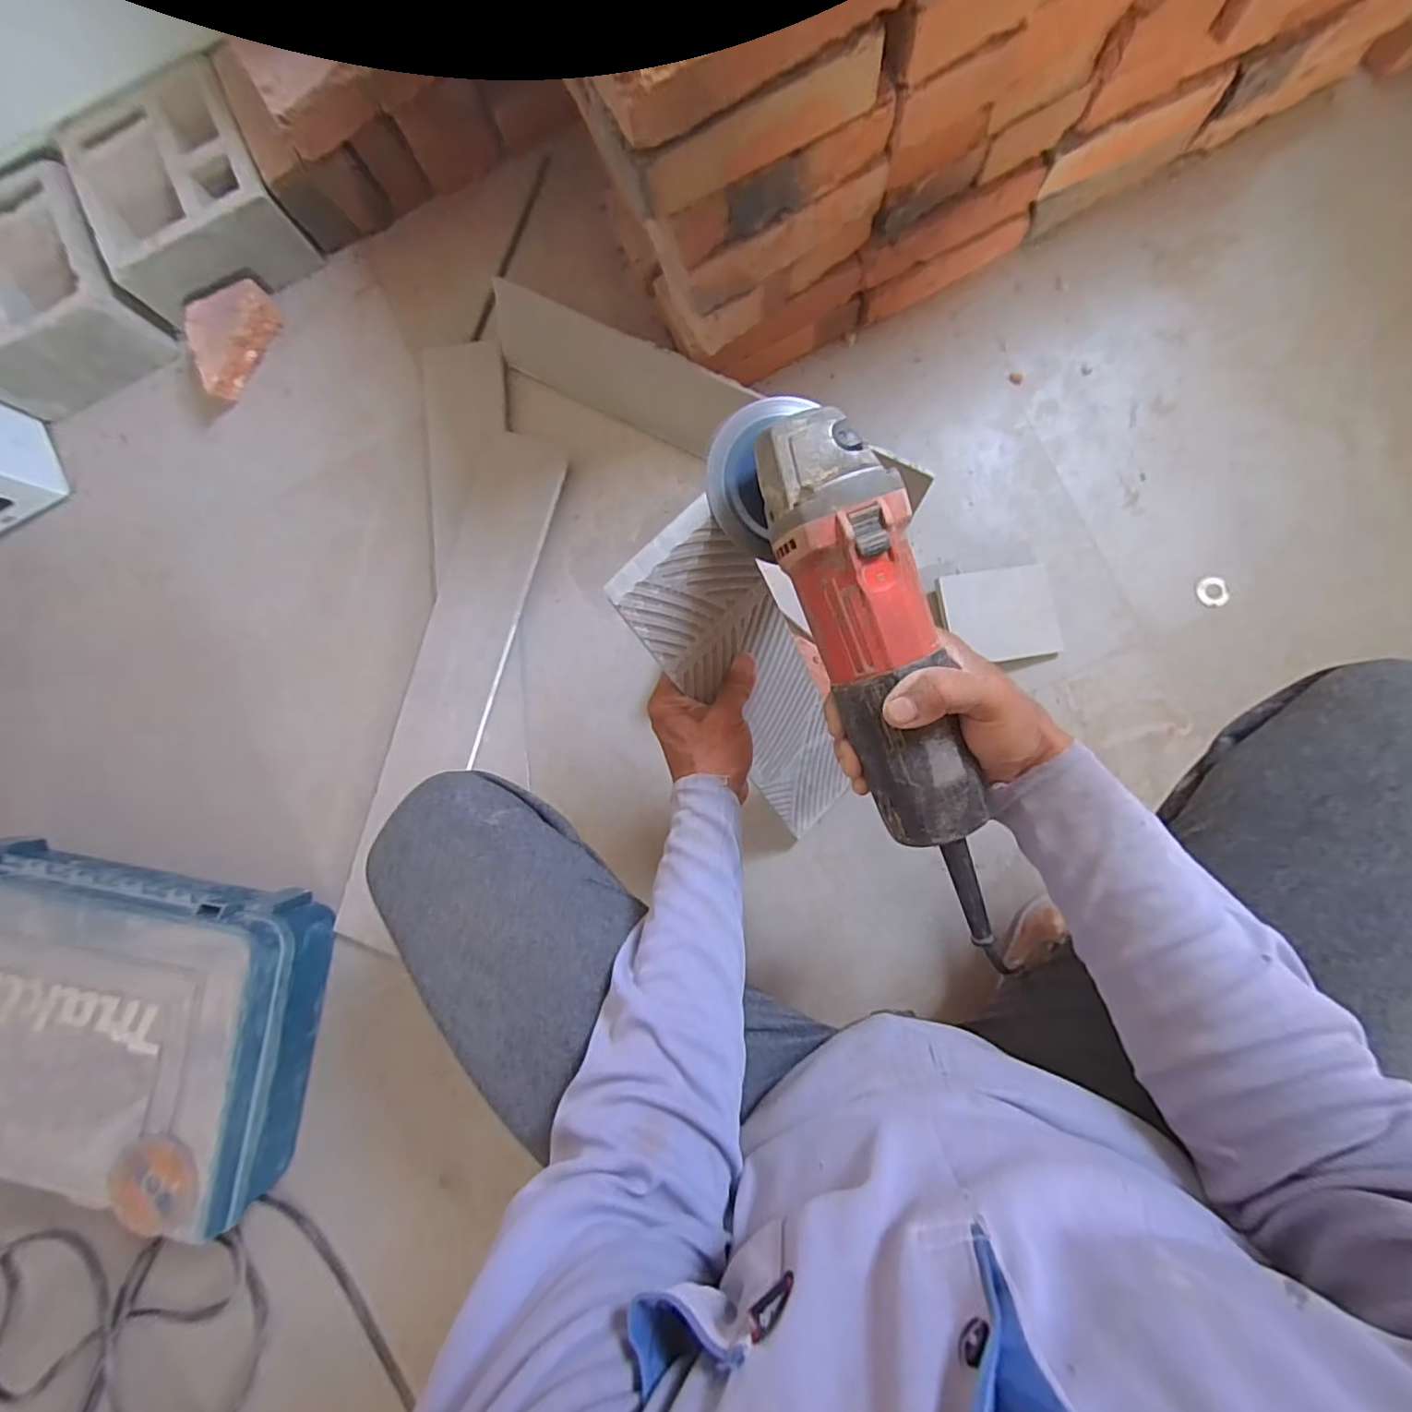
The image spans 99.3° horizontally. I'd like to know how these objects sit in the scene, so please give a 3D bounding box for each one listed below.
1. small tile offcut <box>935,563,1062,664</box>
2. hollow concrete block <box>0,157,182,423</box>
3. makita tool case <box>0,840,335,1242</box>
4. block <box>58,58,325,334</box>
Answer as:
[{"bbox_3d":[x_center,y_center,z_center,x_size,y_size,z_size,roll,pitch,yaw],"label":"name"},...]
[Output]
[{"bbox_3d":[0.308,-0.094,0.626,0.116,0.007,0.096,-11,96,-3],"label":"small tile offcut"},{"bbox_3d":[-0.817,-0.508,0.748,0.220,0.098,0.210,-26,85,4],"label":"hollow concrete block"},{"bbox_3d":[-0.641,0.329,0.634,0.407,0.130,0.296,10,86,6],"label":"makita tool case"},{"bbox_3d":[-0.615,-0.609,0.718,0.212,0.099,0.214,-21,86,4],"label":"block"}]

